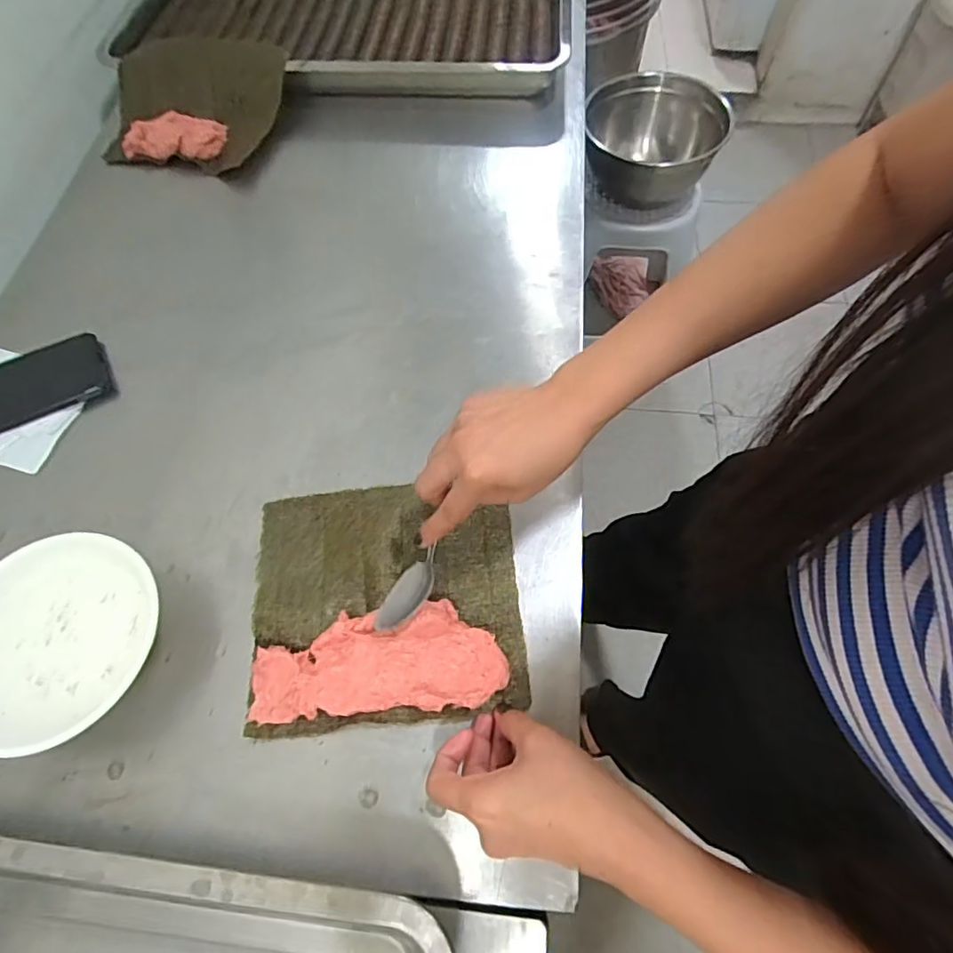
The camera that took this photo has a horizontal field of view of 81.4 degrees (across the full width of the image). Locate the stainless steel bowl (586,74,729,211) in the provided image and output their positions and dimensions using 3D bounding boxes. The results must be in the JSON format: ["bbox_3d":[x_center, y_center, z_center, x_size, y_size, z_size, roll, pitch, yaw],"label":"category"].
[{"bbox_3d":[0.342,-0.650,1.103,0.248,0.160,0.272,-1,64,2],"label":"stainless steel bowl"}]

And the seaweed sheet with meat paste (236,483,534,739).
[{"bbox_3d":[-0.068,0.089,0.419,0.198,0.028,0.179,-5,64,-2],"label":"seaweed sheet with meat paste"}]

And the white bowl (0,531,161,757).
[{"bbox_3d":[-0.304,0.118,0.398,0.138,0.048,0.141,0,64,0],"label":"white bowl"}]

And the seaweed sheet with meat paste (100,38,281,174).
[{"bbox_3d":[-0.344,-0.460,0.670,0.195,0.059,0.190,16,65,8],"label":"seaweed sheet with meat paste"}]

